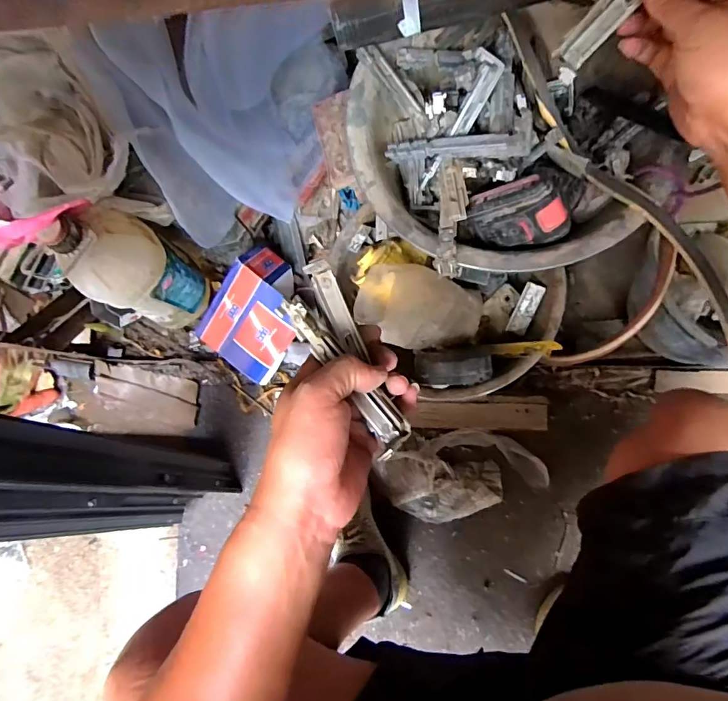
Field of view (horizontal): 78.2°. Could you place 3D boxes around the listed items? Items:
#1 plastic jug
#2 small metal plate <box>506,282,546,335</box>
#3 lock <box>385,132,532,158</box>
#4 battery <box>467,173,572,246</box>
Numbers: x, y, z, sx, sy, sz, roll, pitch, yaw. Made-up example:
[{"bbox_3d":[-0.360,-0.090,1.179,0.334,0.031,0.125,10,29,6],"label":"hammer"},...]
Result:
[{"bbox_3d":[-0.379,-0.133,0.763,0.109,0.312,0.151,21,87,12],"label":"plastic jug"},{"bbox_3d":[0.270,-0.070,0.745,0.032,0.014,0.086,25,88,12],"label":"small metal plate"},{"bbox_3d":[0.107,-0.238,0.522,0.163,0.011,0.023,7,89,22],"label":"lock"},{"bbox_3d":[0.174,-0.152,0.502,0.058,0.101,0.073,-41,117,-33],"label":"battery"}]

